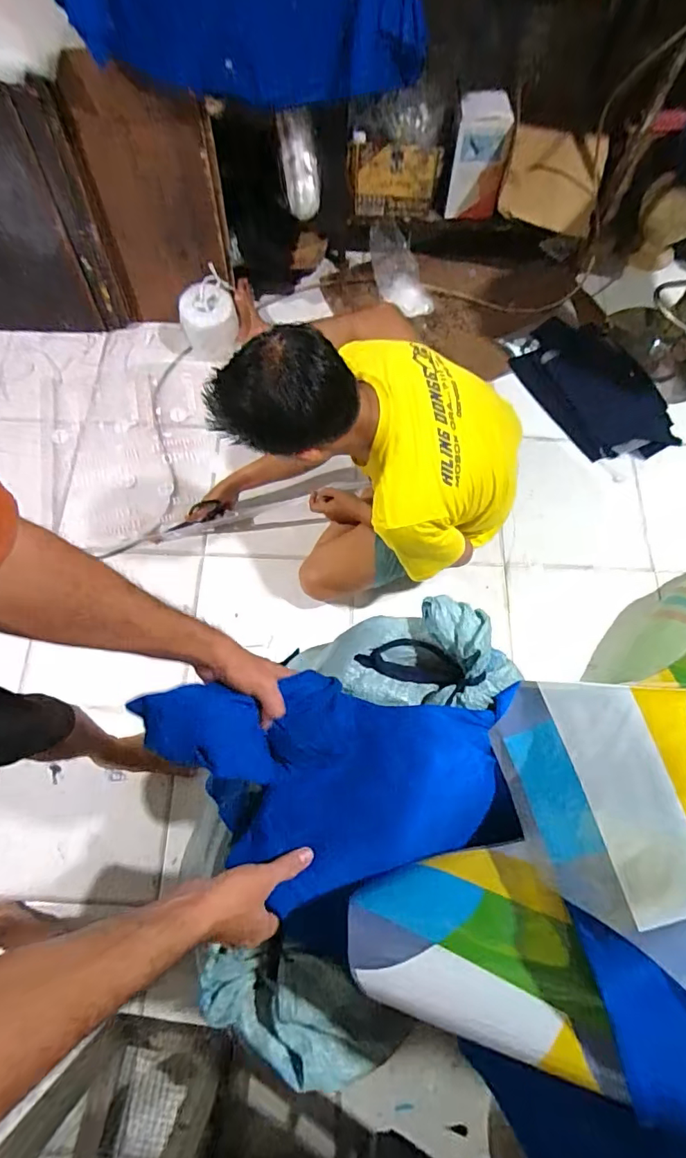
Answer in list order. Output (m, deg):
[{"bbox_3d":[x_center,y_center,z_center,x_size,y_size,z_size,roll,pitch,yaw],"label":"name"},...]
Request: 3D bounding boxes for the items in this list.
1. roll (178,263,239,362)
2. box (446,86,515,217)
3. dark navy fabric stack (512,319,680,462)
[{"bbox_3d":[-0.392,-0.754,1.435,0.161,0.155,0.189,-12,72,-6],"label":"roll"},{"bbox_3d":[0.374,-1.156,1.366,0.147,0.268,0.077,8,71,1],"label":"box"},{"bbox_3d":[0.763,-0.579,1.494,0.331,0.051,0.529,-30,74,-11],"label":"dark navy fabric stack"}]

